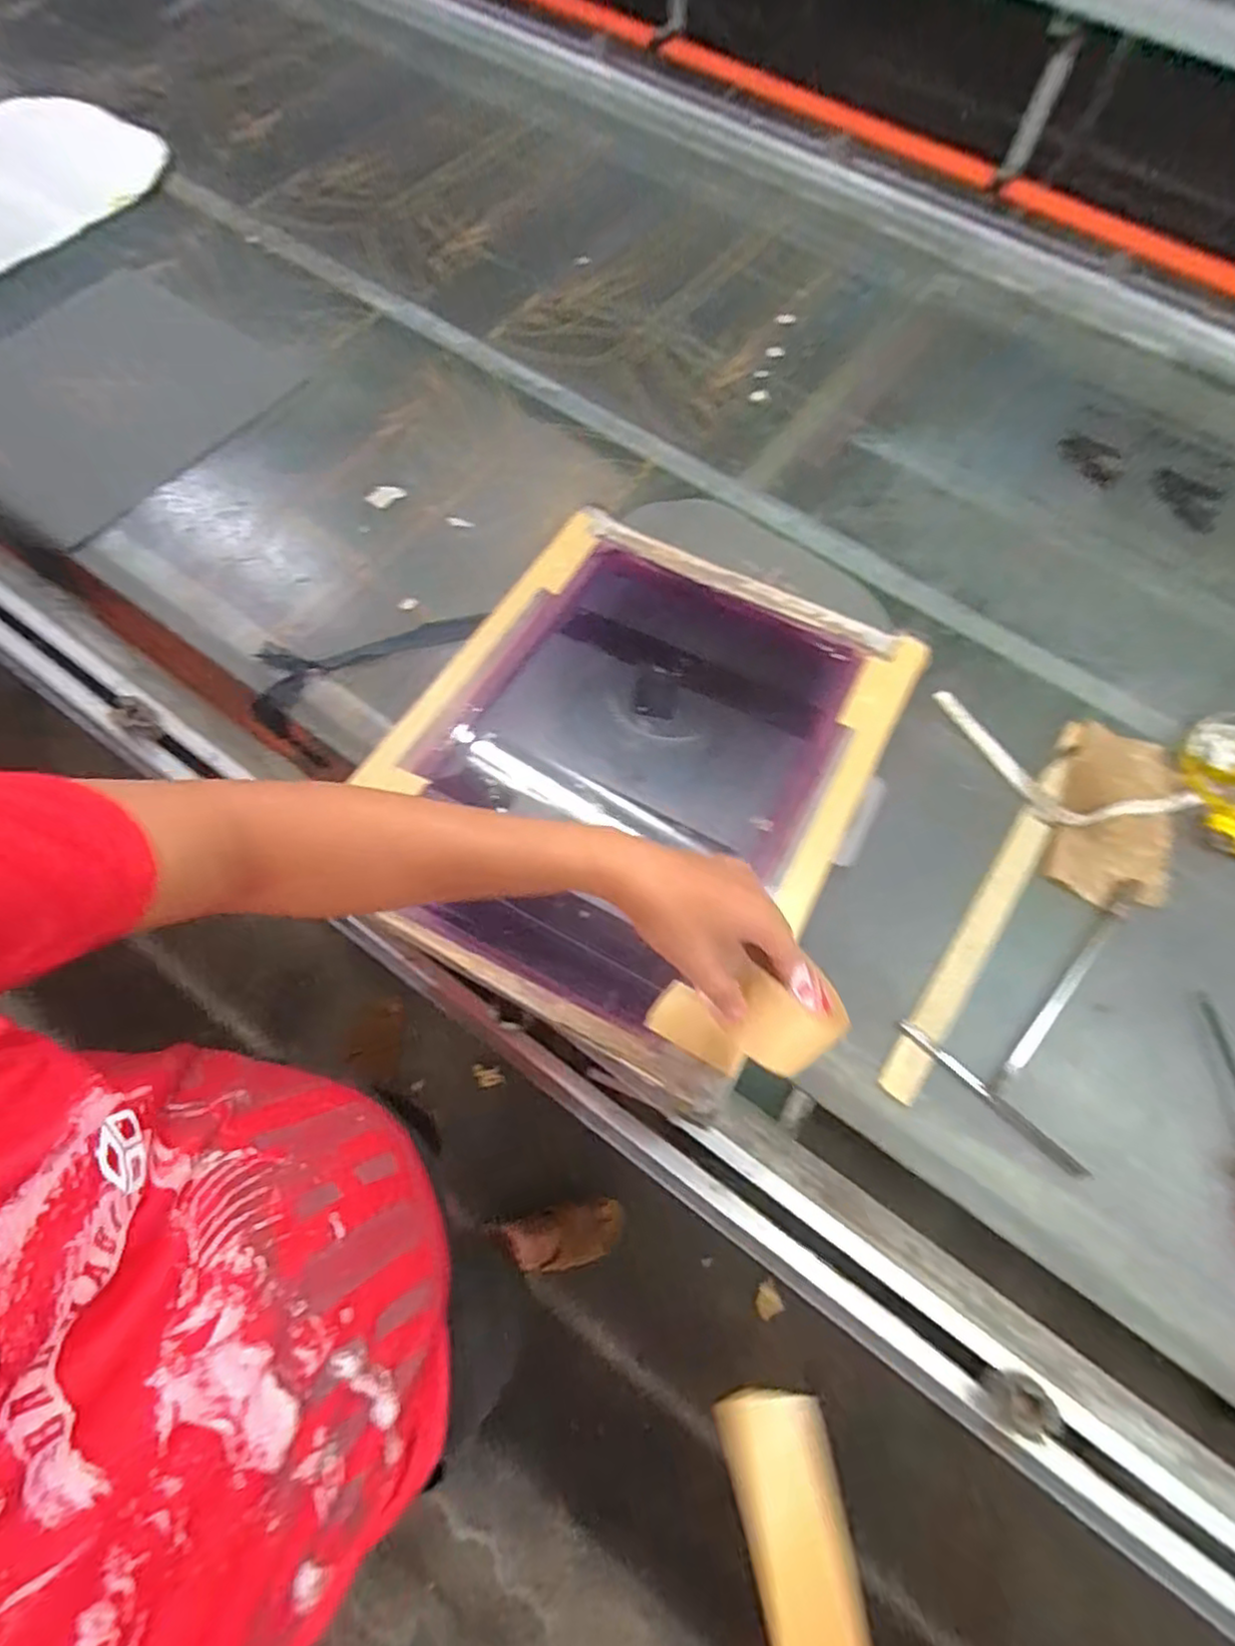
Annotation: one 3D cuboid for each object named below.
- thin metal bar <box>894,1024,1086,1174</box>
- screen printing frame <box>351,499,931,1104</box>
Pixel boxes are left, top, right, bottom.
[{"bbox_3d":[0.345,0.253,0.639,0.196,0.008,0.016,41,72,13],"label":"thin metal bar"},{"bbox_3d":[0.009,-0.068,0.687,0.439,0.043,0.526,29,70,10],"label":"screen printing frame"}]

